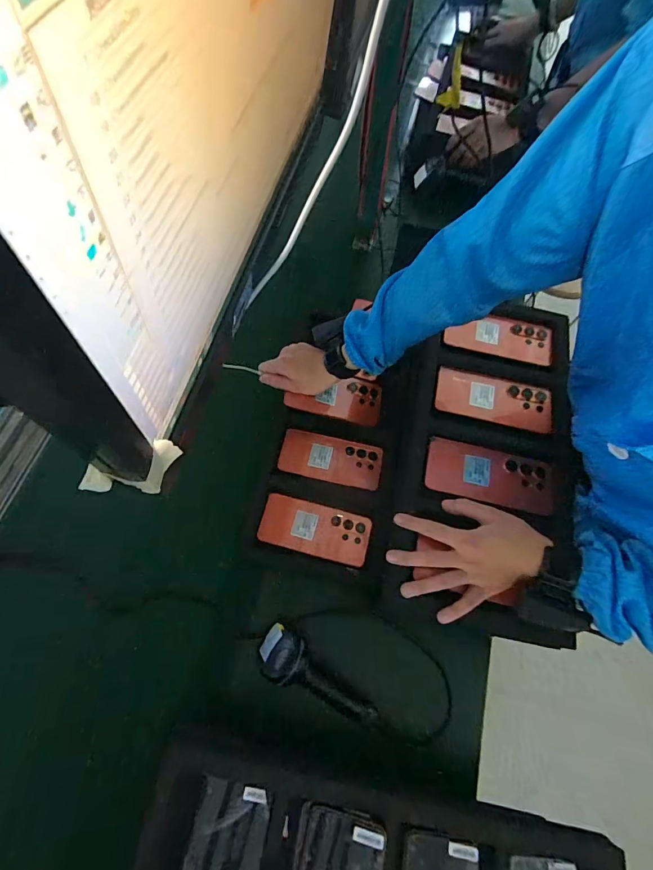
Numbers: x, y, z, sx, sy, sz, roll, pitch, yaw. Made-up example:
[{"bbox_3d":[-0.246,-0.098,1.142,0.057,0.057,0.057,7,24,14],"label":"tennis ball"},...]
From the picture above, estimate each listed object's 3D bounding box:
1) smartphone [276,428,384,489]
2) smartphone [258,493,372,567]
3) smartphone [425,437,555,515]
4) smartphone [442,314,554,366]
[{"bbox_3d":[0.008,0.040,0.670,0.169,0.008,0.079,12,68,0],"label":"smartphone"},{"bbox_3d":[-0.018,0.152,0.634,0.172,0.015,0.080,14,72,3],"label":"smartphone"},{"bbox_3d":[0.222,0.054,0.536,0.166,0.012,0.078,12,68,4],"label":"smartphone"},{"bbox_3d":[0.275,-0.157,0.625,0.164,0.015,0.074,13,68,4],"label":"smartphone"}]

